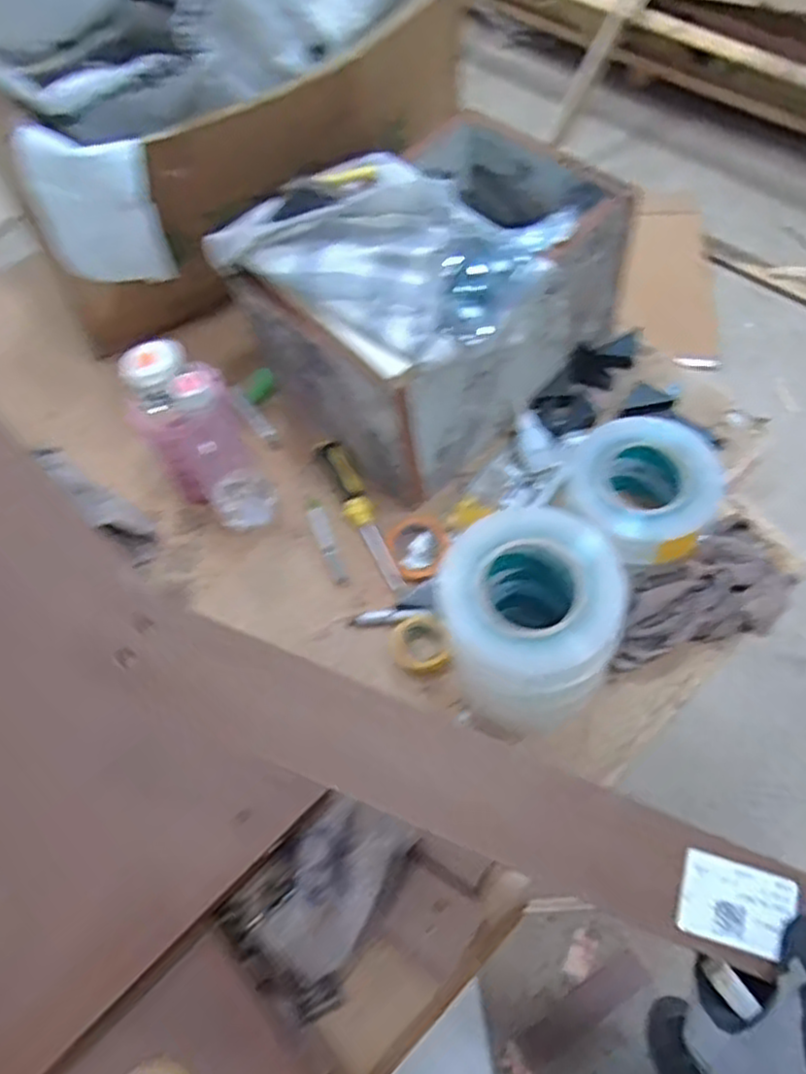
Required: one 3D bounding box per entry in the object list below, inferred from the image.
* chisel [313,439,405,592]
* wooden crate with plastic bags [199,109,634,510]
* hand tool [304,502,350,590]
[{"bbox_3d":[-0.044,-0.025,0.831,0.032,0.031,0.187,-26,61,-7],"label":"chisel"},{"bbox_3d":[0.033,-0.274,0.802,0.339,0.249,0.263,-43,65,-16],"label":"wooden crate with plastic bags"},{"bbox_3d":[-0.084,0.006,0.831,0.019,0.009,0.117,-21,61,-4],"label":"hand tool"}]

